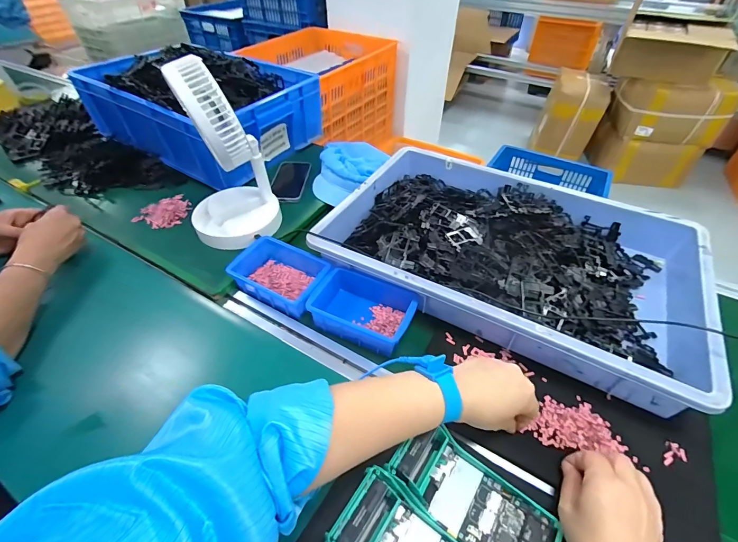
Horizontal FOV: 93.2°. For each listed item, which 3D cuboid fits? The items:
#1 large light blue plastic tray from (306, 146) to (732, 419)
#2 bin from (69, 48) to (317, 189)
[{"bbox_3d":[0.224,-0.040,0.582,0.533,0.073,0.354,23,51,21],"label":"large light blue plastic tray"},{"bbox_3d":[-0.385,-0.387,0.803,0.466,0.156,0.322,20,50,19],"label":"bin"}]

